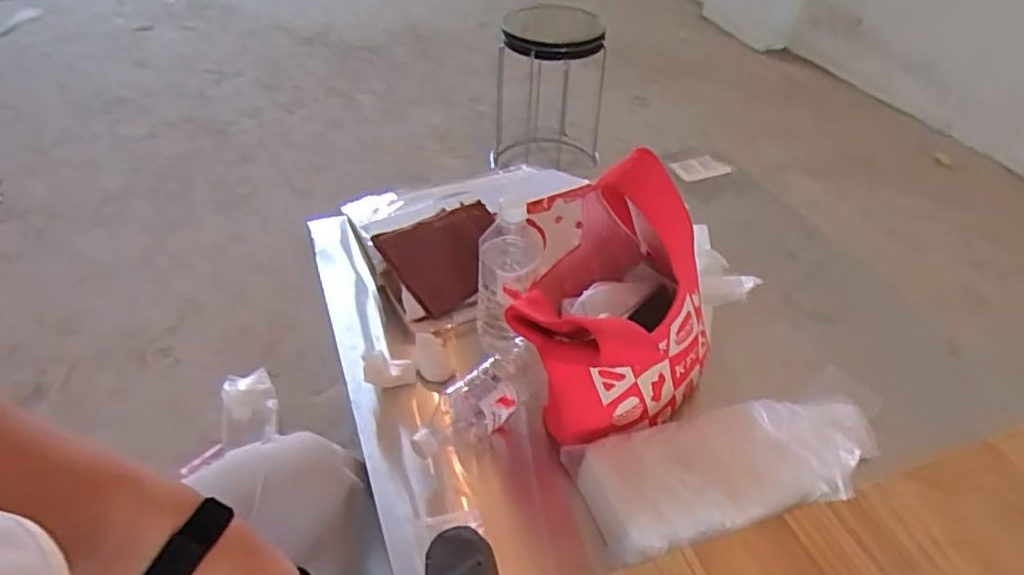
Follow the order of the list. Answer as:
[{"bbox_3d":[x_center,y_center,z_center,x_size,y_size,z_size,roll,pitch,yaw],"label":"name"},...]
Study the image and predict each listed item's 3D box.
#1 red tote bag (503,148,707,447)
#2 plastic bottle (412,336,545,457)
[{"bbox_3d":[0.106,0.015,0.671,0.217,0.230,0.192,-27,50,-28],"label":"red tote bag"},{"bbox_3d":[-0.037,0.135,0.719,0.187,0.067,0.070,-30,51,-30],"label":"plastic bottle"}]

